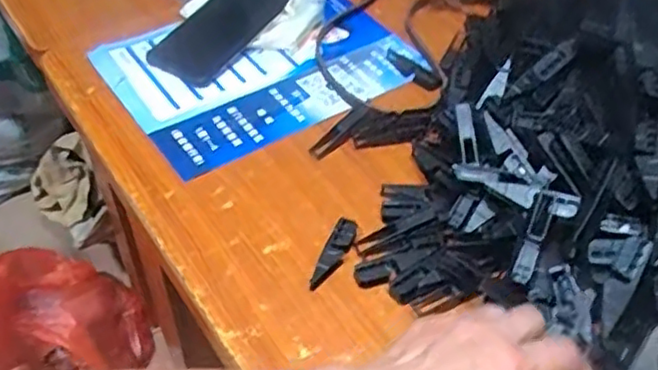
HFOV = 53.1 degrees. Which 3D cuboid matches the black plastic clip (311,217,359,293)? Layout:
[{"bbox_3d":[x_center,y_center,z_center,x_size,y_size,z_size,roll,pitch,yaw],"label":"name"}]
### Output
[{"bbox_3d":[0.005,0.051,0.488,0.017,0.010,0.065,18,49,15],"label":"black plastic clip"}]

